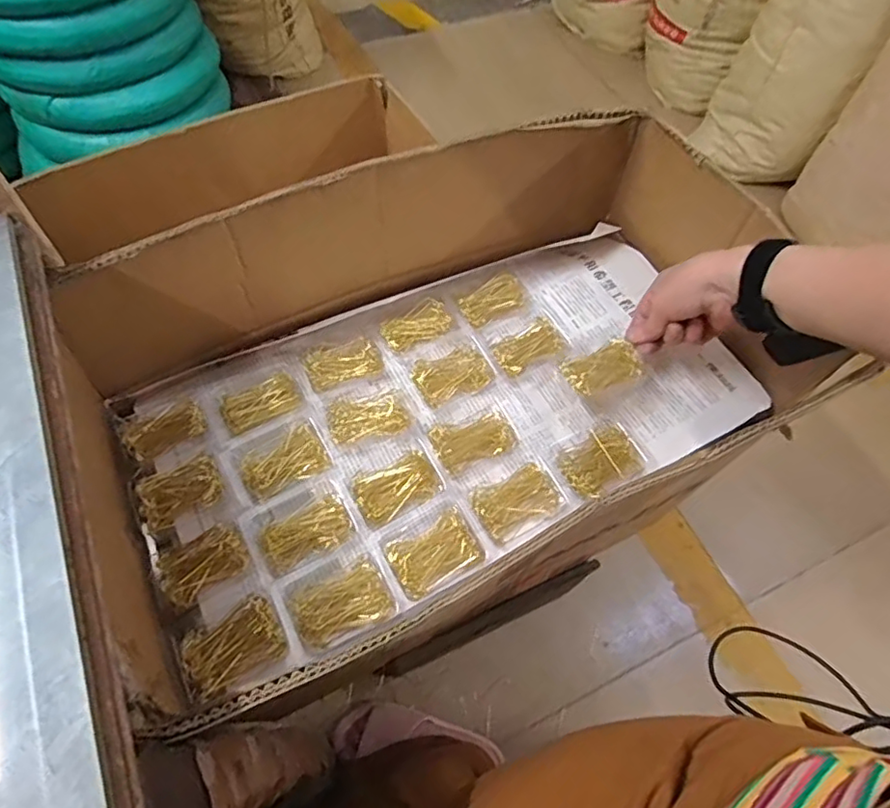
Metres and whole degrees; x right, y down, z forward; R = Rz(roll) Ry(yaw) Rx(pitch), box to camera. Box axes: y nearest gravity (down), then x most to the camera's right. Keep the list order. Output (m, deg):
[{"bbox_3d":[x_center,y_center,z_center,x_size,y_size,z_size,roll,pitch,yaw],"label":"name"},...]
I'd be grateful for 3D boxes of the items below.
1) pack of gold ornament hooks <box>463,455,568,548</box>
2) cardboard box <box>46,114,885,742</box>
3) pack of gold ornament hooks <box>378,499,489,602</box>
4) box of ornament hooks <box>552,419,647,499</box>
[{"bbox_3d":[0.060,0.082,0.506,0.077,0.028,0.061,-26,66,-17],"label":"pack of gold ornament hooks"},{"bbox_3d":[0.006,-0.042,0.514,0.573,0.146,0.325,-24,65,-16],"label":"cardboard box"},{"bbox_3d":[-0.011,0.119,0.482,0.074,0.019,0.061,-25,65,-16],"label":"pack of gold ornament hooks"},{"bbox_3d":[0.142,0.051,0.534,0.080,0.022,0.059,-28,66,-18],"label":"box of ornament hooks"}]

